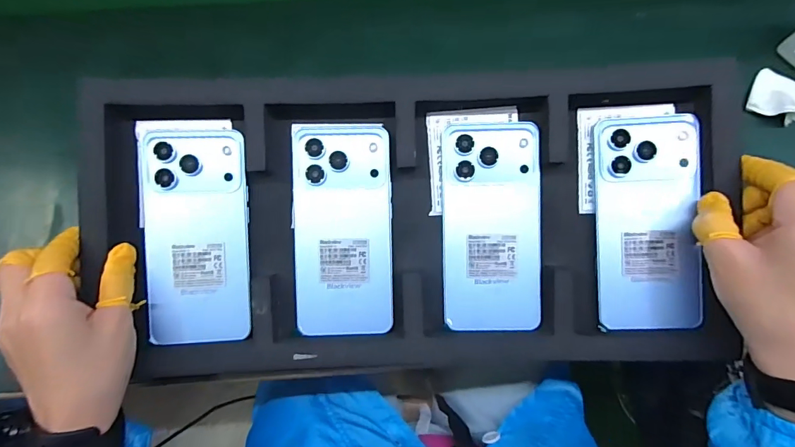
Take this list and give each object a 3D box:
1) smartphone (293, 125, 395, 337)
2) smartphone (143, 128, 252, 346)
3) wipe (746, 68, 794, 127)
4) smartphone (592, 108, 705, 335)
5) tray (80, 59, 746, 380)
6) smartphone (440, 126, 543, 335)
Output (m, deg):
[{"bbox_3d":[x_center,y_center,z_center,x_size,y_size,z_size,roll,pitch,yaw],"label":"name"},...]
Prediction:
[{"bbox_3d":[-0.042,0.005,0.329,0.075,0.008,0.162,-2,90,0],"label":"smartphone"},{"bbox_3d":[-0.154,0.009,0.322,0.075,0.013,0.164,-2,90,0],"label":"smartphone"},{"bbox_3d":[0.380,-0.126,0.411,0.048,0.017,0.055,29,75,9],"label":"wipe"},{"bbox_3d":[0.191,-0.001,0.320,0.074,0.008,0.160,-1,92,7],"label":"smartphone"},{"bbox_3d":[0.010,-0.003,0.327,0.458,0.051,0.231,0,90,0],"label":"tray"},{"bbox_3d":[0.074,0.002,0.329,0.075,0.006,0.161,-1,91,0],"label":"smartphone"}]

